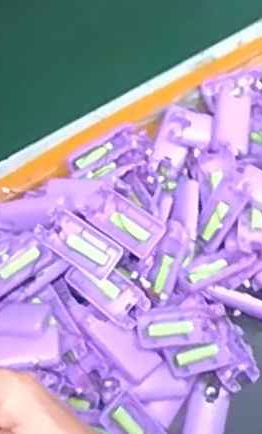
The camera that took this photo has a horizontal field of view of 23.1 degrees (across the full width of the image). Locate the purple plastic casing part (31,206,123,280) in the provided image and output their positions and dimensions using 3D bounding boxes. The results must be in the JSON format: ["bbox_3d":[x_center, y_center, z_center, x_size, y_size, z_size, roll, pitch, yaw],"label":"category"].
[{"bbox_3d":[-0.057,0.027,0.706,0.093,0.020,0.047,33,76,9],"label":"purple plastic casing part"}]

